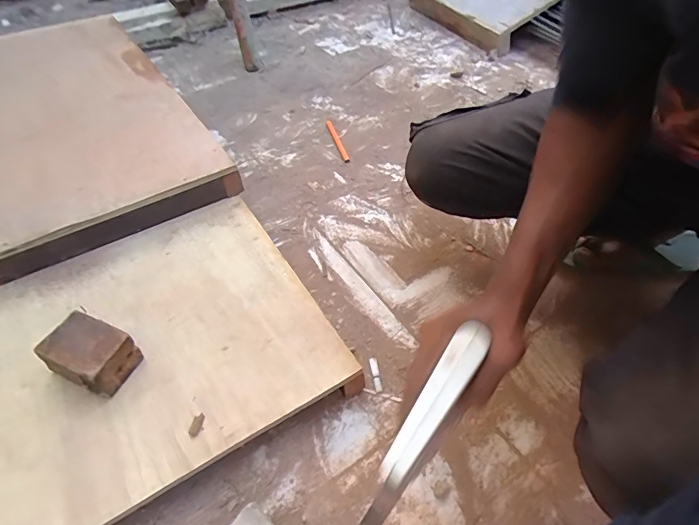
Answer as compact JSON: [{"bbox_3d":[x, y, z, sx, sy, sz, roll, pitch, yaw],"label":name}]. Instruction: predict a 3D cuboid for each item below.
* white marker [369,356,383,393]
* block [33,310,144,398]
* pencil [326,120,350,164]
[{"bbox_3d":[0.035,0.146,0.541,0.010,0.006,0.046,-9,50,-7],"label":"white marker"},{"bbox_3d":[-0.298,0.107,0.479,0.089,0.052,0.063,19,52,17],"label":"block"},{"bbox_3d":[-0.027,-0.266,0.894,0.015,0.011,0.177,-12,50,-9],"label":"pencil"}]

